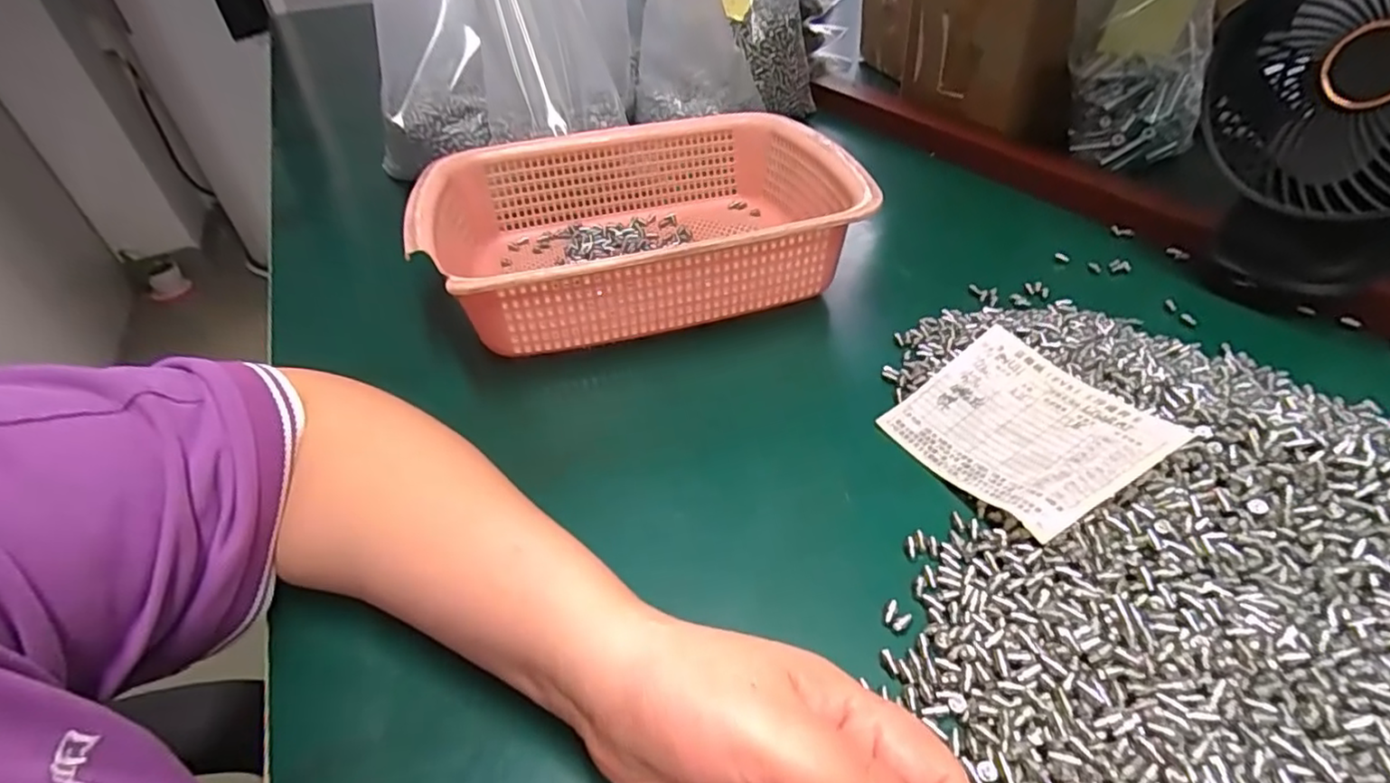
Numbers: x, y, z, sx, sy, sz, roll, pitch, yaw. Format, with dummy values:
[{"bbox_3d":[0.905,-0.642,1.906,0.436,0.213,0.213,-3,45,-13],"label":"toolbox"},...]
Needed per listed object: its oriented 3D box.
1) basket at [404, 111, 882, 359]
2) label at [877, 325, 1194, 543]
[{"bbox_3d":[-0.043,-0.122,0.470,0.293,0.076,0.228,-13,42,-8],"label":"basket"},{"bbox_3d":[0.161,0.017,0.317,0.087,0.013,0.106,-35,39,-9],"label":"label"}]

